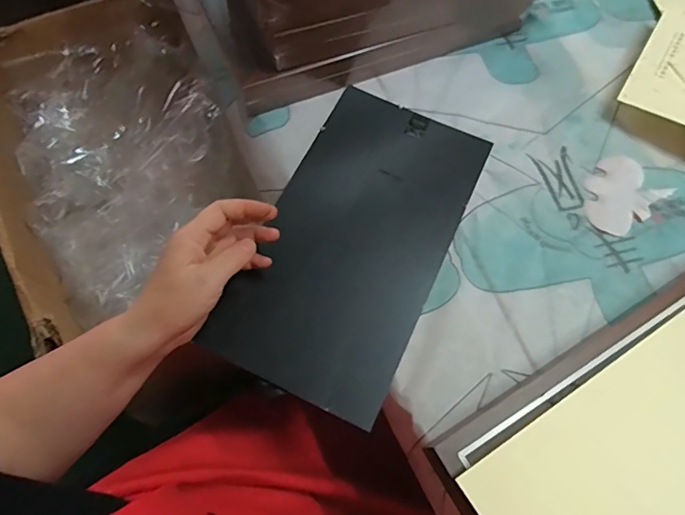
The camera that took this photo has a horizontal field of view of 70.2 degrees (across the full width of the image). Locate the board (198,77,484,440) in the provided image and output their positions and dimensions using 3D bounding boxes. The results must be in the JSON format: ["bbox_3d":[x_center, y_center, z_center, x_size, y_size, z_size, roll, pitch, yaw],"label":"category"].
[{"bbox_3d":[0.015,-0.021,0.474,0.166,0.009,0.317,24,68,8],"label":"board"}]

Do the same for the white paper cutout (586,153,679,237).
[{"bbox_3d":[0.284,-0.063,0.499,0.069,0.004,0.091,42,72,14],"label":"white paper cutout"}]

